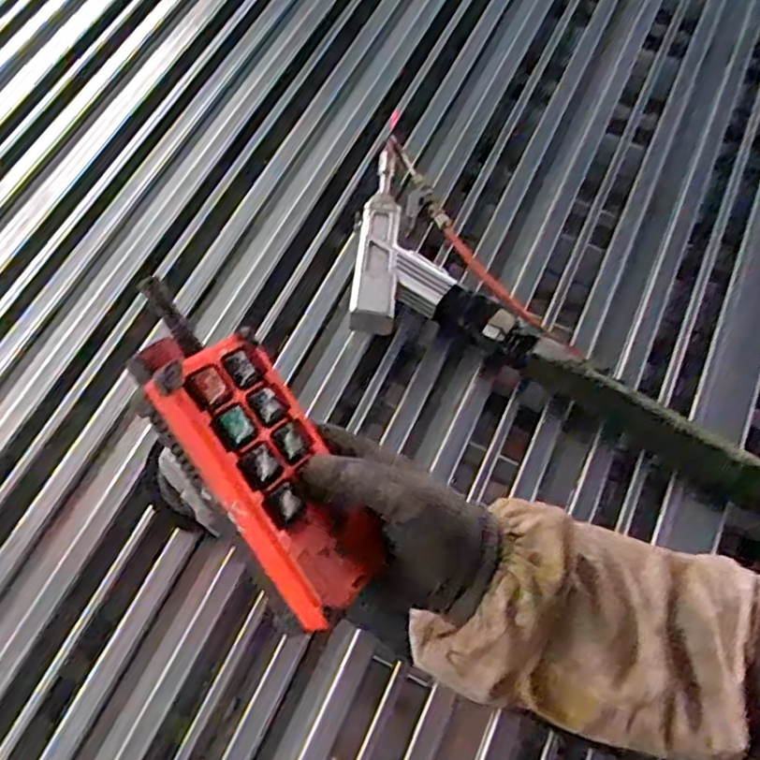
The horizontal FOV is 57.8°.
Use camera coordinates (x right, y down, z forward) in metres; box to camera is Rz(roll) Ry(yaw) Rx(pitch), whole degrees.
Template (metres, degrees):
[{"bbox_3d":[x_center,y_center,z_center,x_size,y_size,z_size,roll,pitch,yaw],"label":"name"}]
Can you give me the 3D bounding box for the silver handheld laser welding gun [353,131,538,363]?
[{"bbox_3d":[0.059,-0.140,0.670,0.164,0.050,0.266,3,65,0],"label":"silver handheld laser welding gun"}]

